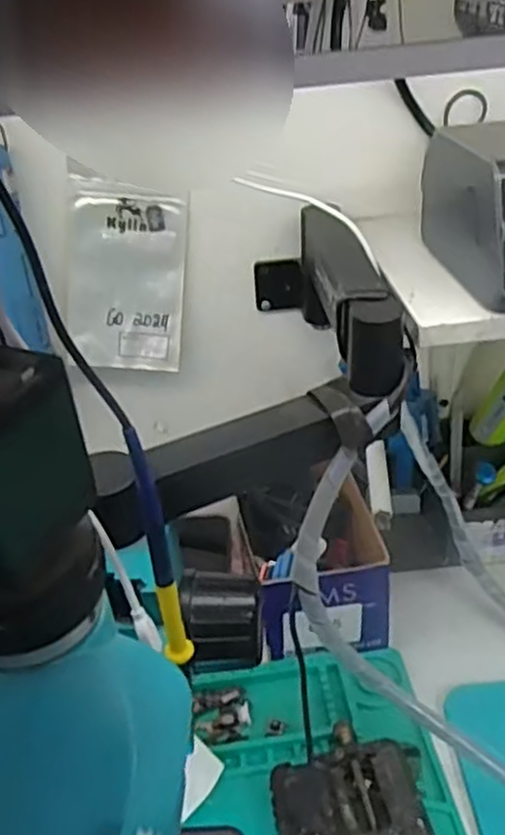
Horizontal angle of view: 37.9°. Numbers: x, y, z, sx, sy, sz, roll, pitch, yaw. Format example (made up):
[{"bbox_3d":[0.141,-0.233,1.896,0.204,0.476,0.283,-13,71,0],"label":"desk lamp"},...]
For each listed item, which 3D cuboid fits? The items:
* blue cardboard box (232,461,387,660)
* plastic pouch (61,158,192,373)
[{"bbox_3d":[0.045,0.111,0.607,0.095,0.090,0.165,-9,31,-6],"label":"blue cardboard box"},{"bbox_3d":[-0.098,-0.109,0.571,0.091,0.144,0.018,5,25,-8],"label":"plastic pouch"}]

